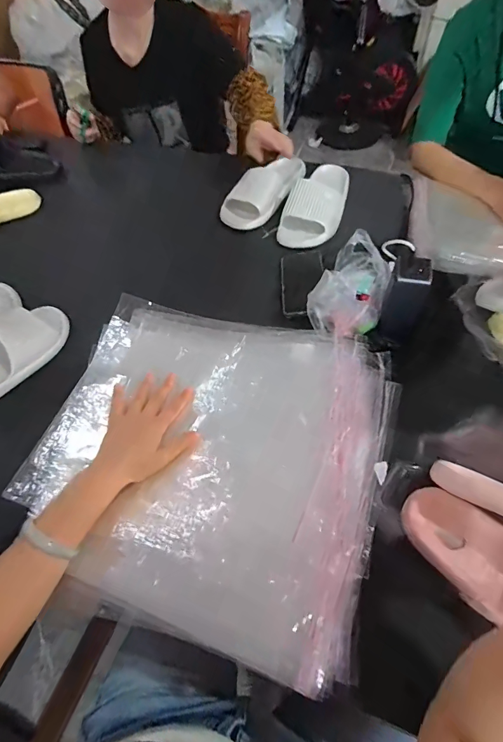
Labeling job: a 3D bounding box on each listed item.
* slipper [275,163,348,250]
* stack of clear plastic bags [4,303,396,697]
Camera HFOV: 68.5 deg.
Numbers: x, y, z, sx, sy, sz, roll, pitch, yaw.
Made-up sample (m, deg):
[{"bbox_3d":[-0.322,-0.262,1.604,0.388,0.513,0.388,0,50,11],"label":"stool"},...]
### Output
[{"bbox_3d":[0.147,-0.370,0.782,0.105,0.081,0.238,20,60,16],"label":"slipper"},{"bbox_3d":[-0.054,0.094,0.490,0.426,0.054,0.399,14,59,13],"label":"stack of clear plastic bags"}]

